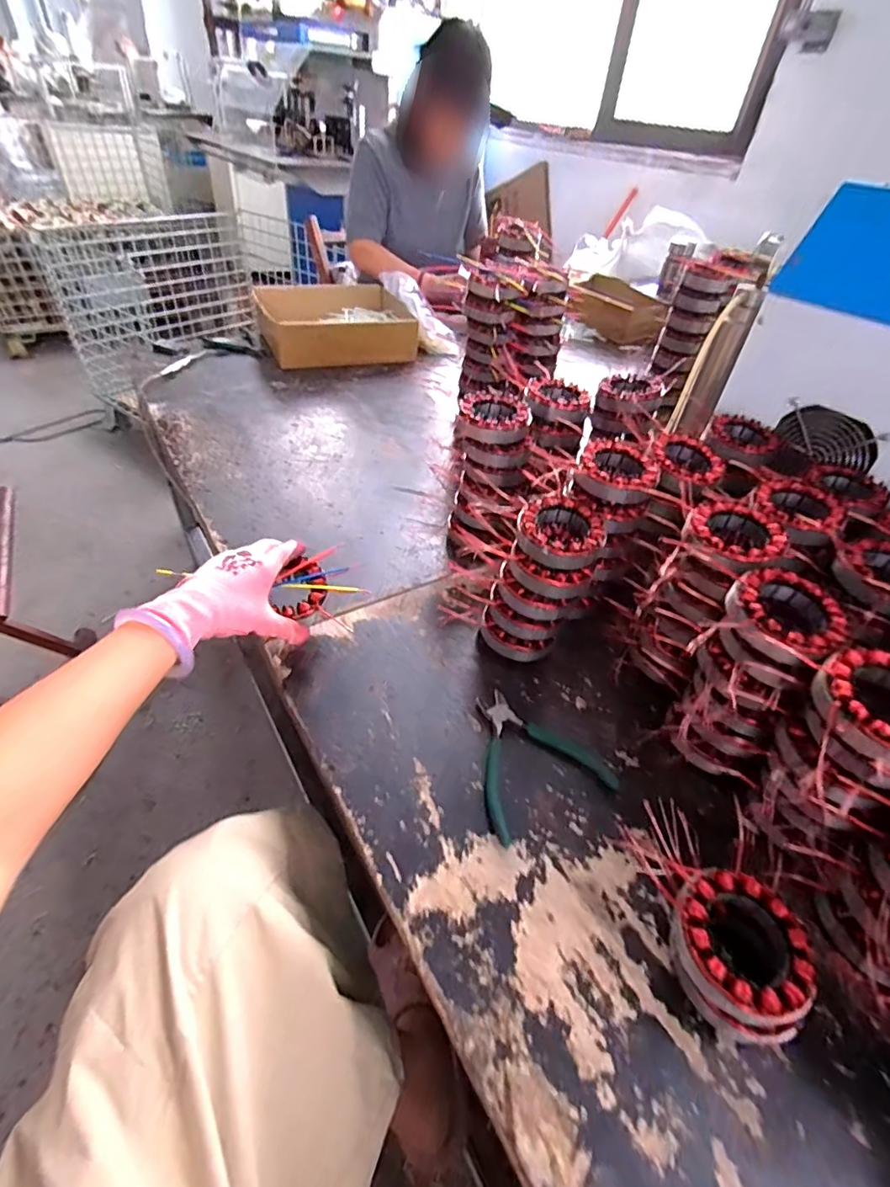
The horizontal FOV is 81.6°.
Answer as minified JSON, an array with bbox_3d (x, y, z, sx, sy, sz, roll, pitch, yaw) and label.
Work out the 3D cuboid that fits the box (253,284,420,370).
[{"bbox_3d":[-0.245,-0.617,1.191,0.339,0.108,0.245,-13,47,-20],"label":"box"}]

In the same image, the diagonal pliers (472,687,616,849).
[{"bbox_3d":[0.078,0.154,0.505,0.132,0.014,0.134,-16,48,-22],"label":"diagonal pliers"}]

